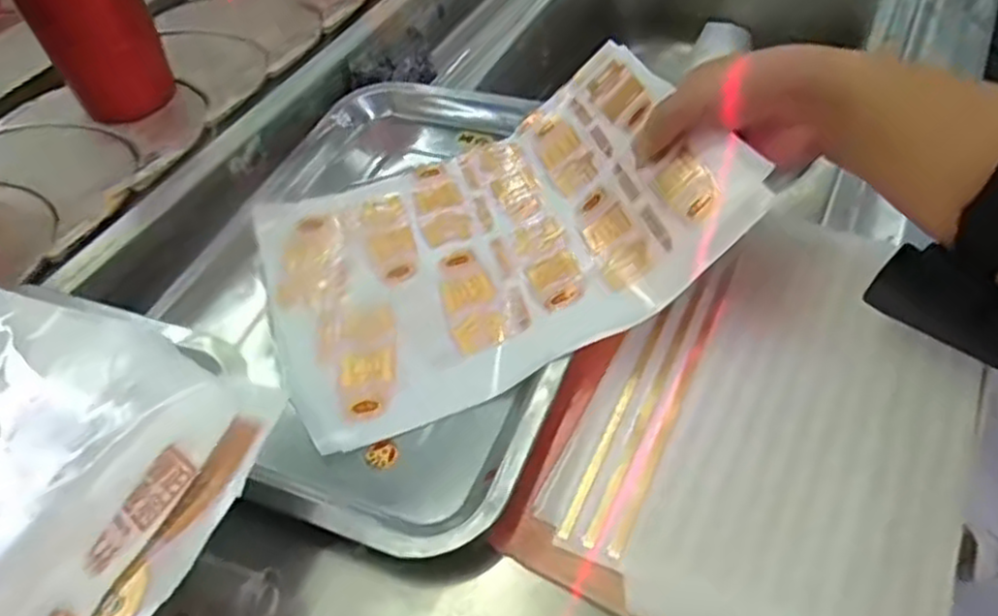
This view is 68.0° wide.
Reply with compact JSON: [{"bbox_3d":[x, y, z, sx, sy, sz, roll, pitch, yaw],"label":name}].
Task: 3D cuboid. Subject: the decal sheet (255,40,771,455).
[{"bbox_3d":[-0.009,-0.048,0.467,0.279,0.045,0.218,-28,47,0],"label":"decal sheet"}]

